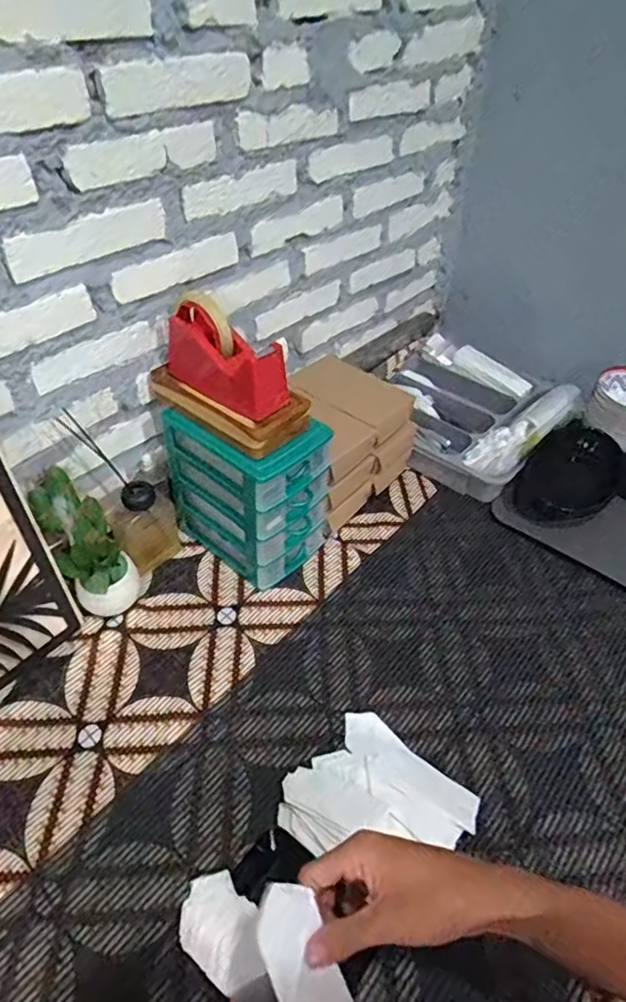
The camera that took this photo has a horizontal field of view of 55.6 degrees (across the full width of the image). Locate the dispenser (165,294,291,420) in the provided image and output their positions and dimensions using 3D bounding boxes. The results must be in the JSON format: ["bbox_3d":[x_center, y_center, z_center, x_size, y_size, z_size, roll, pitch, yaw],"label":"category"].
[{"bbox_3d":[-0.108,-0.178,0.706,0.166,0.103,0.062,34,51,28],"label":"dispenser"}]

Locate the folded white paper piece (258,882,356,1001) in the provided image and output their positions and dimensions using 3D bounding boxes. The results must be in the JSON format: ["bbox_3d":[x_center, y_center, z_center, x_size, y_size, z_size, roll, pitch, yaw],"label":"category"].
[{"bbox_3d":[-0.005,0.291,0.374,0.047,0.007,0.096,-13,78,-39],"label":"folded white paper piece"}]

